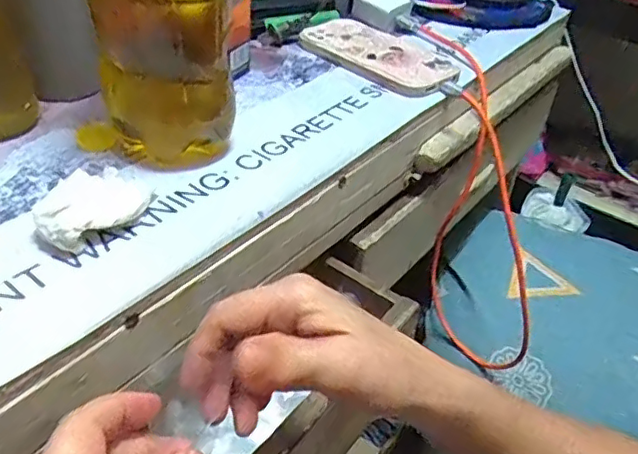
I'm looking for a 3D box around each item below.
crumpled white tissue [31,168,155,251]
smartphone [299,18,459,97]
[{"bbox_3d":[-0.144,-0.015,0.372,0.051,0.016,0.077,30,45,27],"label":"crumpled white tissue"},{"bbox_3d":[0.062,-0.178,0.598,0.095,0.014,0.168,-29,50,-35],"label":"smartphone"}]

